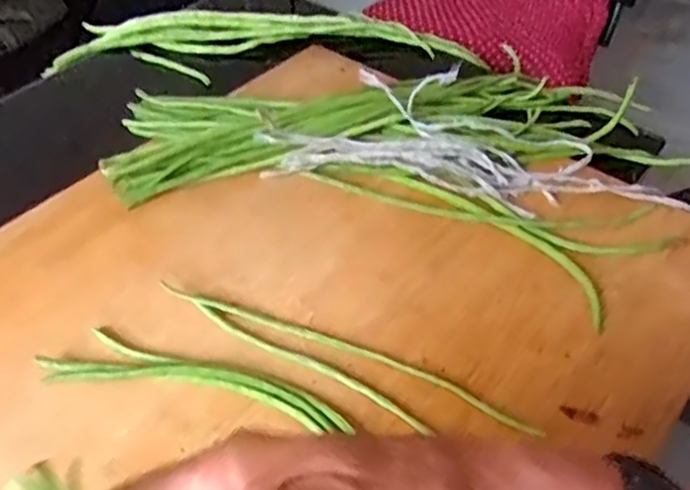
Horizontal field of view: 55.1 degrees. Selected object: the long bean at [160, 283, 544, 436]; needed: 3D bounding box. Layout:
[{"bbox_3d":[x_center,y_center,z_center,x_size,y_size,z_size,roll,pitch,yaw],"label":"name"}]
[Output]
[{"bbox_3d":[-0.002,0.073,0.467,0.283,0.009,0.020,18,49,17],"label":"long bean"}]

